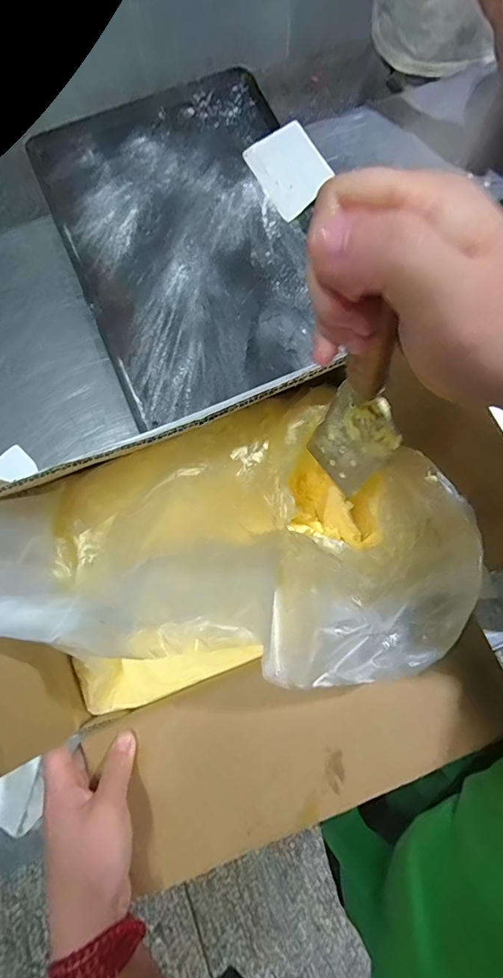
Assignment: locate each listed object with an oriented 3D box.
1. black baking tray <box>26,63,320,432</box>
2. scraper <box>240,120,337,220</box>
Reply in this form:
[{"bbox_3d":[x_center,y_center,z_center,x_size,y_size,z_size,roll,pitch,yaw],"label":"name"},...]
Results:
[{"bbox_3d":[-0.096,-0.412,0.661,0.377,0.035,0.562,-24,78,-4],"label":"black baking tray"},{"bbox_3d":[0.061,-0.515,0.666,0.097,0.007,0.142,-33,83,14],"label":"scraper"}]

